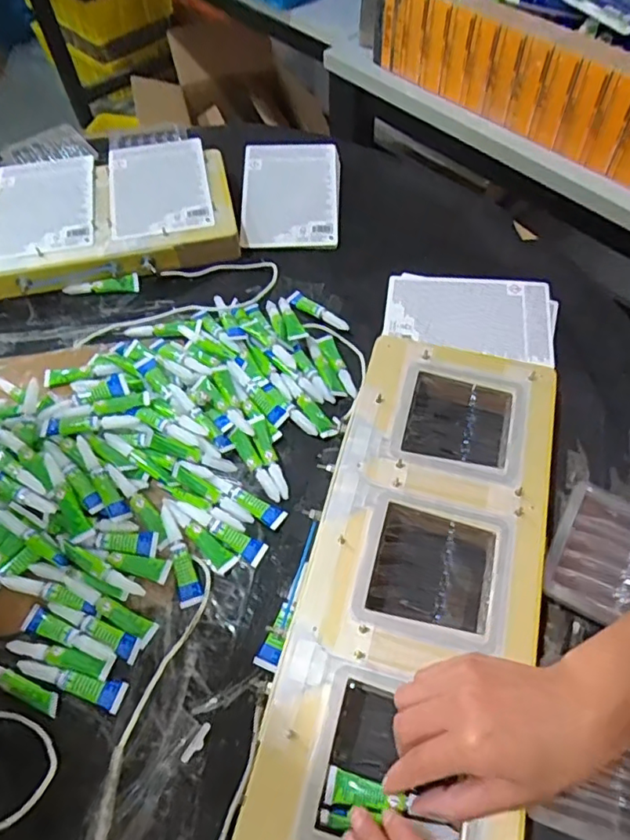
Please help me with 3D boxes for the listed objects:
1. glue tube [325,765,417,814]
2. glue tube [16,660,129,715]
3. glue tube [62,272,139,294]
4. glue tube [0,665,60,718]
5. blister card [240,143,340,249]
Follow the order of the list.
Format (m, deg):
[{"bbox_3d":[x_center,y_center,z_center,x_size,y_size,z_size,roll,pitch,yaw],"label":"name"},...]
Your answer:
[{"bbox_3d":[0.032,0.234,0.356,0.049,0.007,0.019,8,59,16],"label":"glue tube"},{"bbox_3d":[-0.180,0.192,0.421,0.082,0.008,0.019,14,60,11],"label":"glue tube"},{"bbox_3d":[-0.239,-0.150,0.639,0.082,0.016,0.012,-7,58,-2],"label":"glue tube"},{"bbox_3d":[-0.224,0.192,0.421,0.083,0.006,0.013,21,61,15],"label":"glue tube"},{"bbox_3d":[-0.030,-0.280,0.702,0.118,0.012,0.166,1,65,3],"label":"blister card"}]

